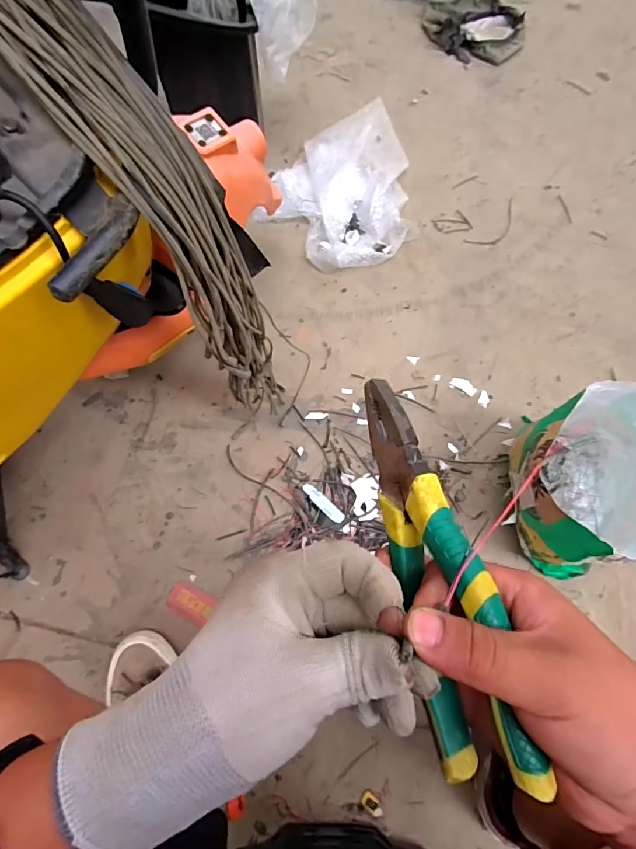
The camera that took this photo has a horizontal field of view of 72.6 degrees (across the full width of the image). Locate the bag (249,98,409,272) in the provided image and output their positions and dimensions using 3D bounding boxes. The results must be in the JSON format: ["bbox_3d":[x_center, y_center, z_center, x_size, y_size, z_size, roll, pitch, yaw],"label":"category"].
[{"bbox_3d":[0.100,-0.584,1.037,0.331,0.045,0.502,32,73,12],"label":"bag"}]

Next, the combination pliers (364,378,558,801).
[{"bbox_3d":[0.059,0.066,0.221,0.021,0.050,0.195,4,64,-41],"label":"combination pliers"}]

